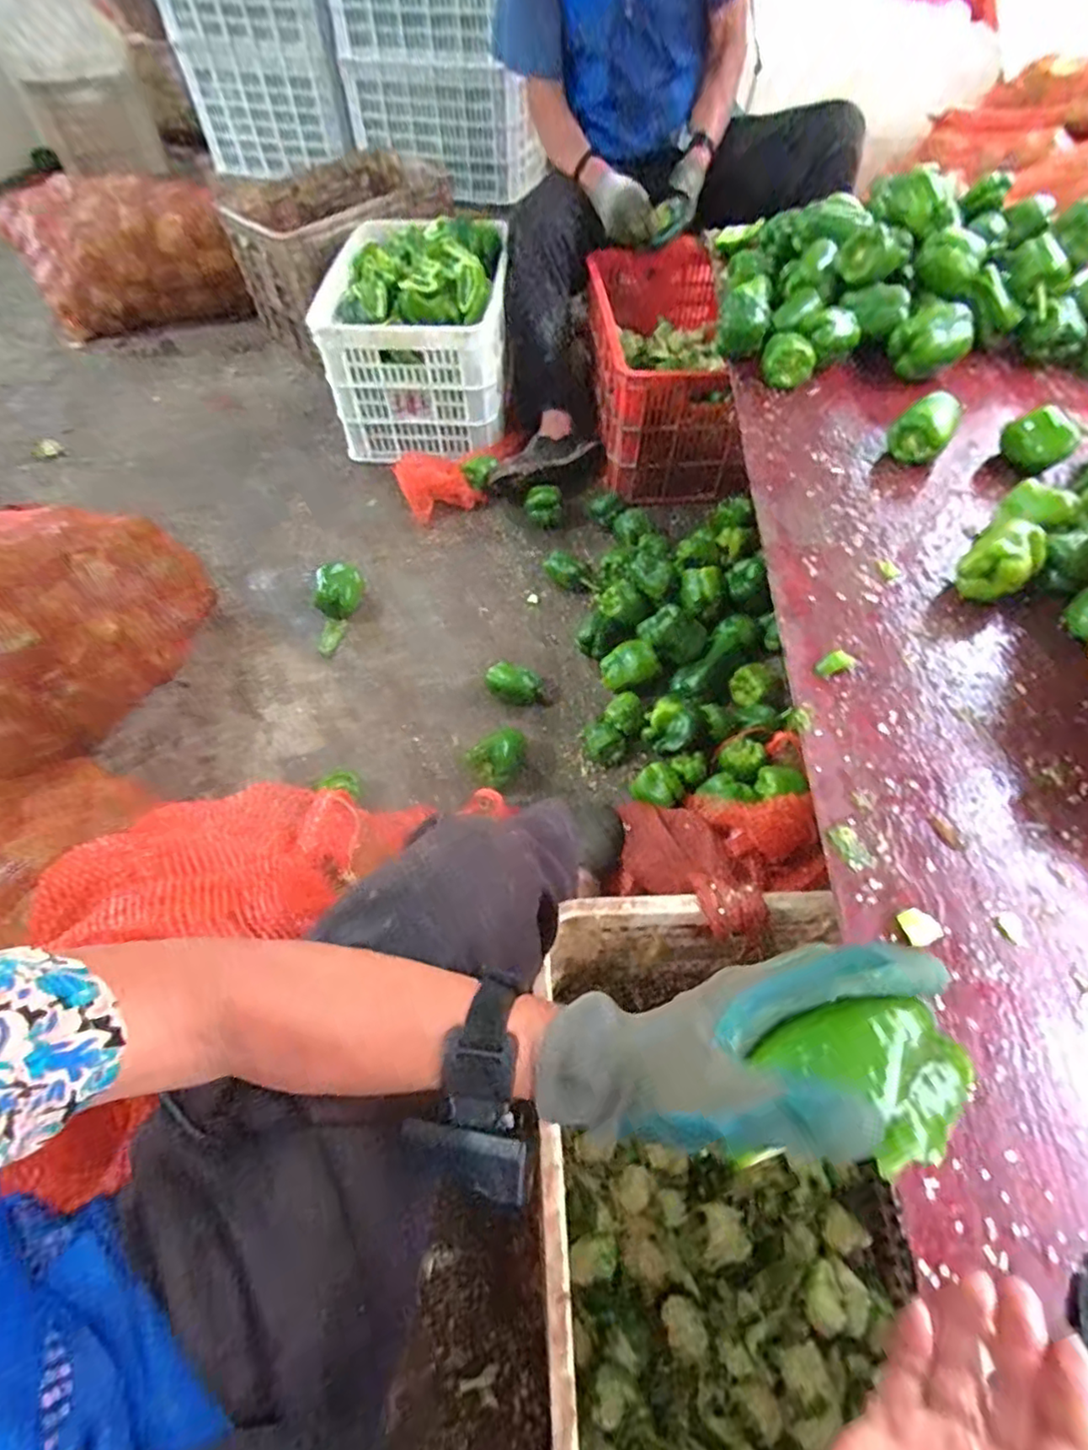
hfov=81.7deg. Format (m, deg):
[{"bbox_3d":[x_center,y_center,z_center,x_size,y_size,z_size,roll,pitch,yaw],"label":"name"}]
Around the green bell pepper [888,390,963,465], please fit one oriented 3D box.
[{"bbox_3d":[0.483,-0.378,0.796,0.069,0.063,0.065,30,62,18],"label":"green bell pepper"}]

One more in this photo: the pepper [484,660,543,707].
[{"bbox_3d":[-0.046,-0.064,0.971,0.082,0.044,0.055,32,62,19],"label":"pepper"}]

